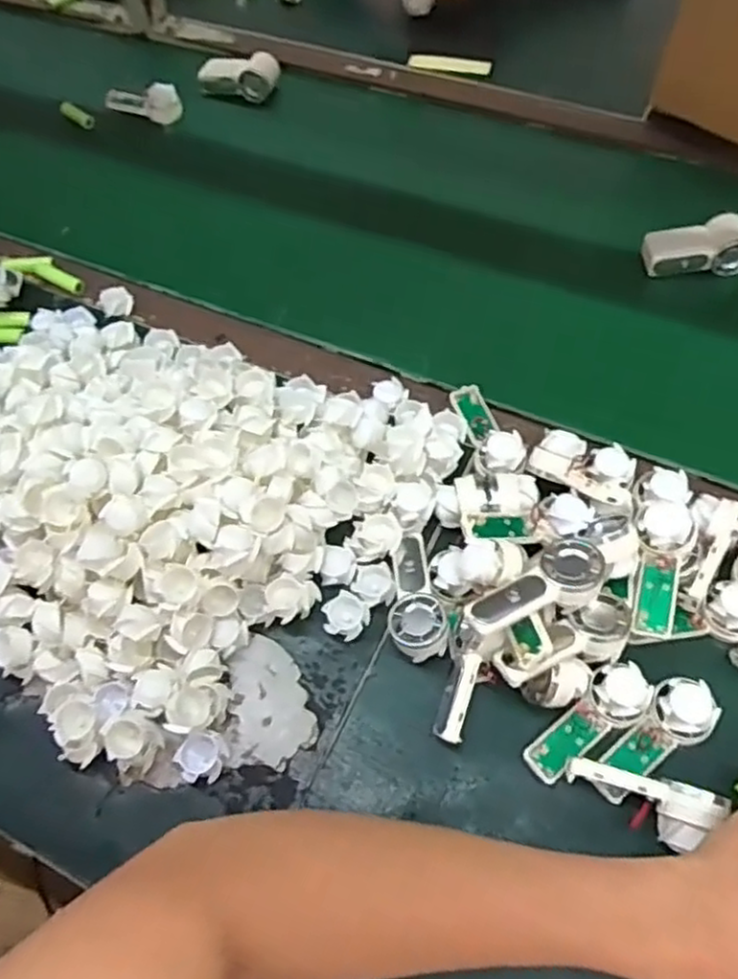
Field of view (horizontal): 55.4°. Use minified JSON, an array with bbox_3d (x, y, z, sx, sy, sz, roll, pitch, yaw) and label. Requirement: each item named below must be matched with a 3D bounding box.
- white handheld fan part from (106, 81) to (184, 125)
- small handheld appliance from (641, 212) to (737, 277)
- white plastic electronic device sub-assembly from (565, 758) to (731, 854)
[{"bbox_3d":[-0.273,-0.474,0.854,0.088,0.040,0.037,15,62,13],"label":"white handheld fan part"},{"bbox_3d":[0.311,-0.229,0.663,0.096,0.028,0.050,-8,59,0],"label":"small handheld appliance"},{"bbox_3d":[0.160,0.184,0.419,0.086,0.029,0.034,20,63,16],"label":"white plastic electronic device sub-assembly"}]

